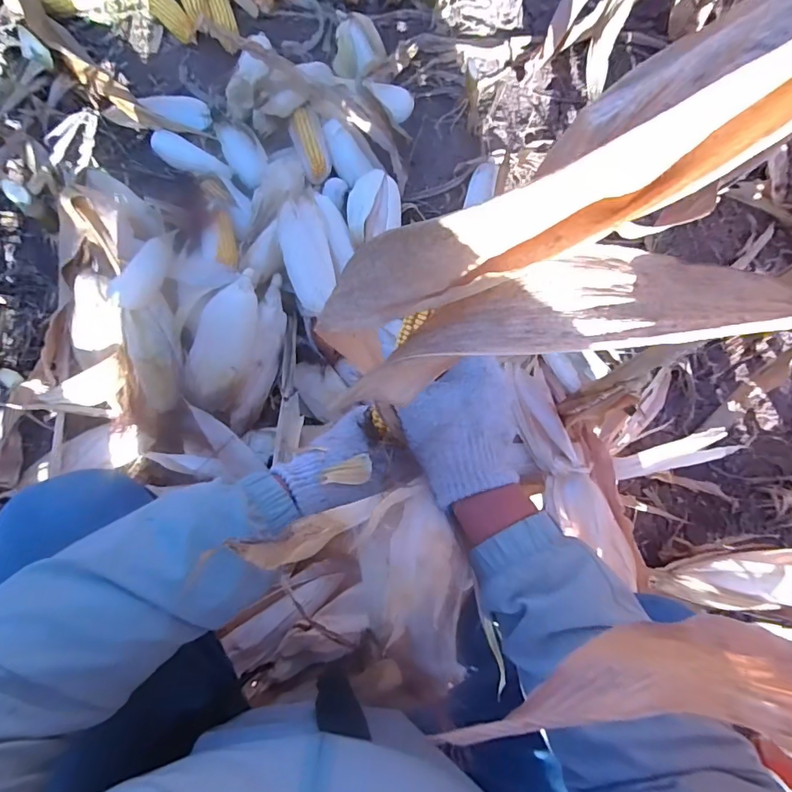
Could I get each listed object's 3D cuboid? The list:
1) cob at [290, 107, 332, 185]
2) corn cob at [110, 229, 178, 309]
[{"bbox_3d":[-0.168,-0.490,0.902,0.062,0.046,0.156,-18,76,-5],"label":"cob"},{"bbox_3d":[-0.395,-0.215,0.742,0.050,0.043,0.189,7,53,1],"label":"corn cob"}]

